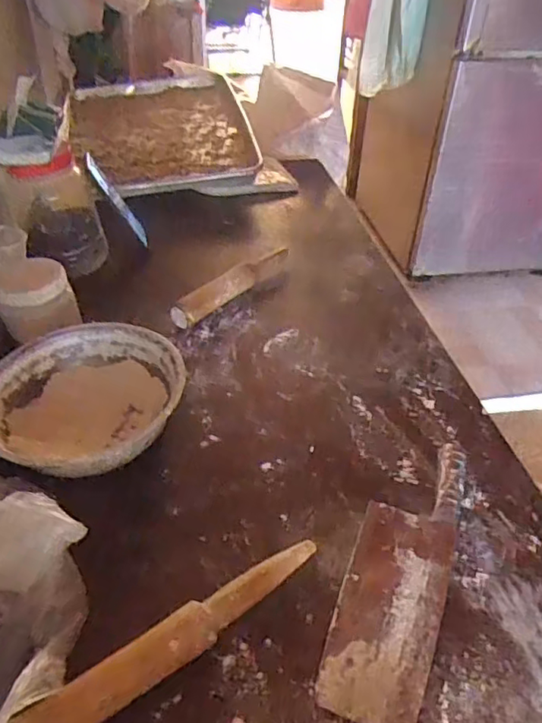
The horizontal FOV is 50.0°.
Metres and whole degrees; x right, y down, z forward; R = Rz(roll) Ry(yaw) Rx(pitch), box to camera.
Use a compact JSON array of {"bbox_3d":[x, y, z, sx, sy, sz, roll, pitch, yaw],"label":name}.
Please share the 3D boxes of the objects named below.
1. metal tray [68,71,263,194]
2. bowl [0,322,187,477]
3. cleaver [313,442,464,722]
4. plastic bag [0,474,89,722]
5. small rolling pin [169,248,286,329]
[{"bbox_3d":[-0.250,-0.515,1.288,0.394,0.073,0.624,-7,41,-11],"label":"metal tray"},{"bbox_3d":[-0.216,0.039,0.665,0.216,0.068,0.198,1,40,-1],"label":"bowl"},{"bbox_3d":[0.123,0.188,0.546,0.088,0.026,0.285,15,42,15],"label":"cleaver"},{"bbox_3d":[-0.213,0.193,0.473,0.120,0.066,0.256,-10,42,-14],"label":"plastic bag"},{"bbox_3d":[-0.050,-0.115,0.882,0.033,0.043,0.245,29,47,28],"label":"small rolling pin"}]

